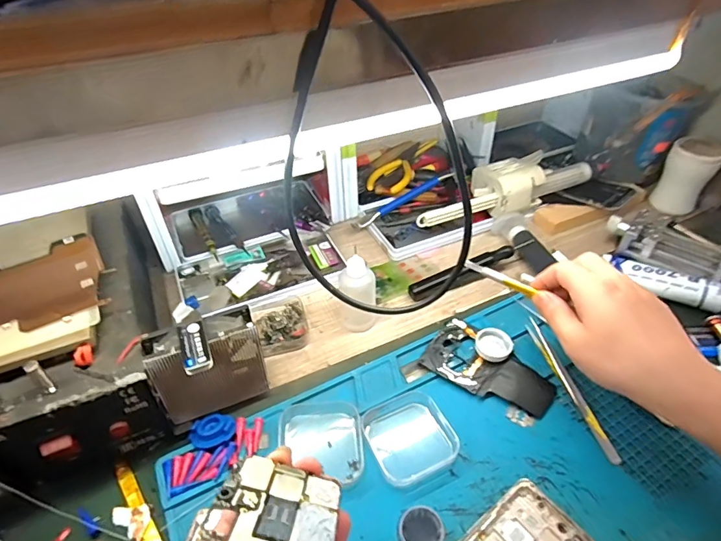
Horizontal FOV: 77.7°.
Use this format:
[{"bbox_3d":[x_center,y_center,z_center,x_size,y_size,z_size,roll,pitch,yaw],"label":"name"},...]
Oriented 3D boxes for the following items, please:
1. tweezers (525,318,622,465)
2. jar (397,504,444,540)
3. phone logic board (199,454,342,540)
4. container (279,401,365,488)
[{"bbox_3d":[0.178,0.096,0.383,0.010,0.012,0.135,-11,43,-10],"label":"tweezers"},{"bbox_3d":[0.039,0.171,0.293,0.029,0.024,0.036,6,43,9],"label":"jar"},{"bbox_3d":[-0.039,0.112,0.211,0.055,0.004,0.064,14,11,4],"label":"phone logic board"},{"bbox_3d":[-0.030,0.131,0.347,0.062,0.011,0.069,-7,42,-6],"label":"container"}]

